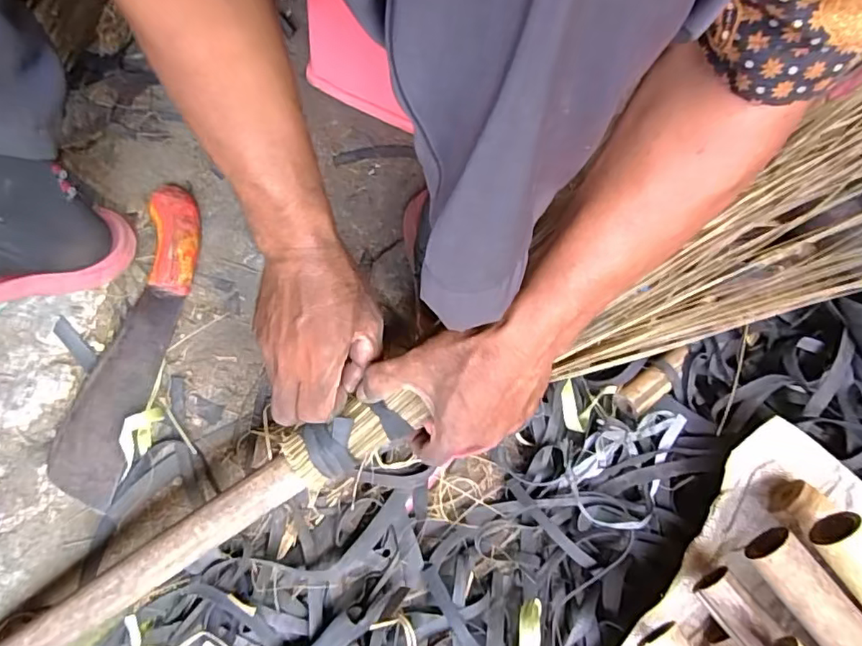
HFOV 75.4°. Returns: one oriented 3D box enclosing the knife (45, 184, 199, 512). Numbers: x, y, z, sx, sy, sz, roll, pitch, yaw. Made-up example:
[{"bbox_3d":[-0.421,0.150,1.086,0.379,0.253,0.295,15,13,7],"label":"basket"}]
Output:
[{"bbox_3d":[-0.294,0.010,0.561,0.069,0.041,0.327,8,66,5],"label":"knife"}]

